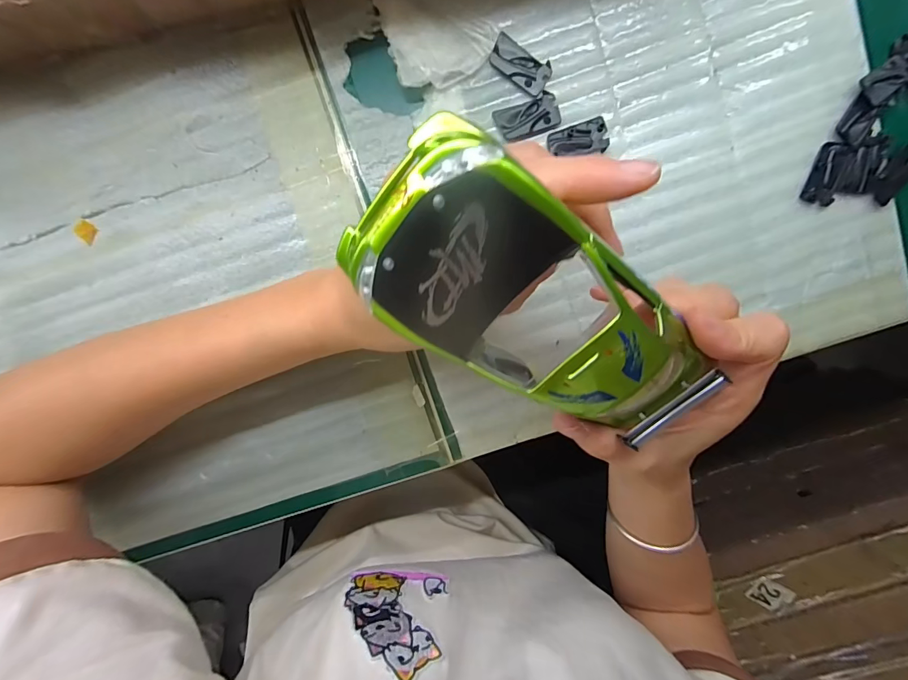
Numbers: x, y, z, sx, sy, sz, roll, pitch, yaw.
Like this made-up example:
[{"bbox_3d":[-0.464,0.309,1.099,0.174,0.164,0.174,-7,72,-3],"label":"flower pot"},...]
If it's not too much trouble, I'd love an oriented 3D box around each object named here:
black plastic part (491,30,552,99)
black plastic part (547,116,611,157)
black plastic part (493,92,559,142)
[{"bbox_3d":[0.035,-0.146,0.224,0.033,0.004,0.017,32,96,-4],"label":"black plastic part"},{"bbox_3d":[0.068,-0.108,0.228,0.031,0.004,0.018,-18,97,2],"label":"black plastic part"},{"bbox_3d":[0.040,-0.120,0.226,0.033,0.004,0.019,-20,97,2],"label":"black plastic part"}]

